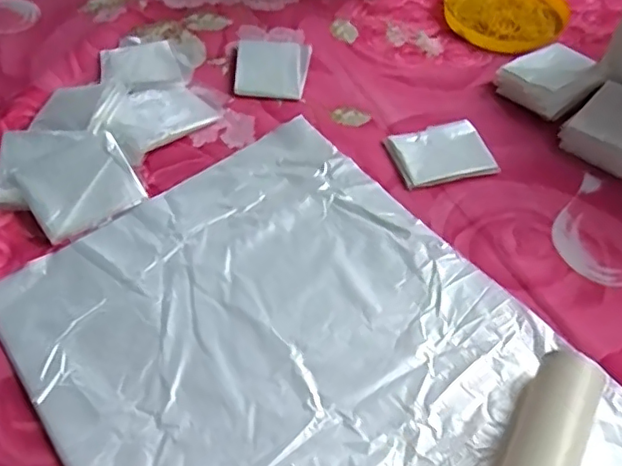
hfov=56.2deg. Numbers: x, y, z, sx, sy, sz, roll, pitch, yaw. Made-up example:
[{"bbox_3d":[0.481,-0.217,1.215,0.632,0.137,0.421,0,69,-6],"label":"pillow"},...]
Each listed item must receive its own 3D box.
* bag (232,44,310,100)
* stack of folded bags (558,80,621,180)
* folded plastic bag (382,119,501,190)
[{"bbox_3d":[-0.038,-0.164,0.582,0.077,0.015,0.080,-4,53,-4],"label":"bag"},{"bbox_3d":[0.280,-0.095,0.528,0.072,0.033,0.093,38,61,25],"label":"stack of folded bags"},{"bbox_3d":[0.115,-0.072,0.513,0.086,0.004,0.064,-14,54,-11],"label":"folded plastic bag"}]

